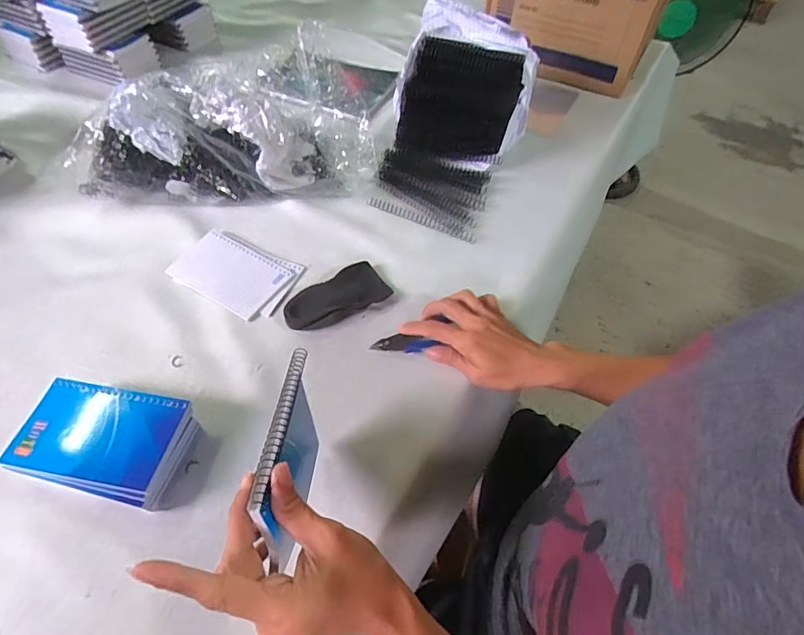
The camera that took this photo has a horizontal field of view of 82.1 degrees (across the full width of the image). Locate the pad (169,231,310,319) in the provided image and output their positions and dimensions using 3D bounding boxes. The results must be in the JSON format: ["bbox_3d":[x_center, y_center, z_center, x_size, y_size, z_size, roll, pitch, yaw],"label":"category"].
[{"bbox_3d":[-0.197,-0.053,0.541,0.144,0.004,0.090,22,57,13],"label":"pad"}]

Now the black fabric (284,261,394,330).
[{"bbox_3d":[-0.077,-0.026,0.523,0.120,0.025,0.064,-27,60,-20],"label":"black fabric"}]

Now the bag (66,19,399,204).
[{"bbox_3d":[-0.216,-0.228,0.587,0.376,0.148,0.125,-9,56,-9],"label":"bag"}]

